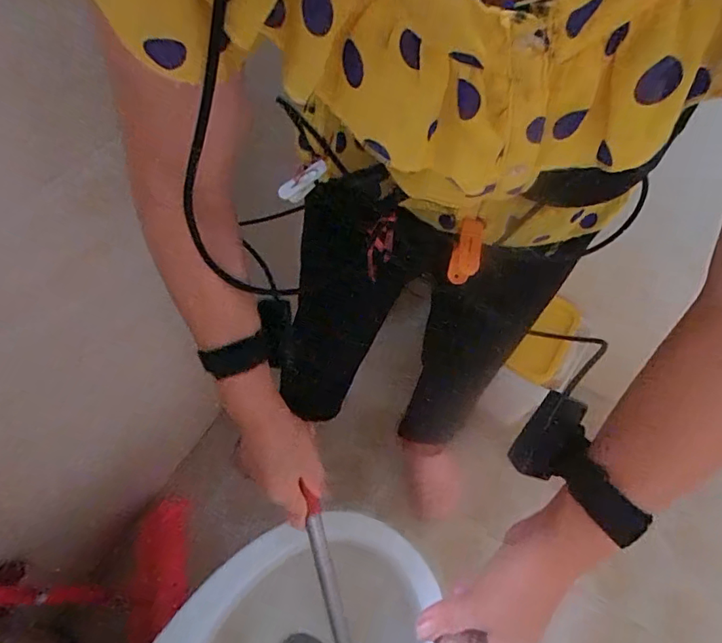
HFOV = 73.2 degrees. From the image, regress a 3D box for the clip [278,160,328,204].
[{"bbox_3d":[-0.059,-0.146,0.514,0.057,0.026,0.014,-39,64,9],"label":"clip"}]

